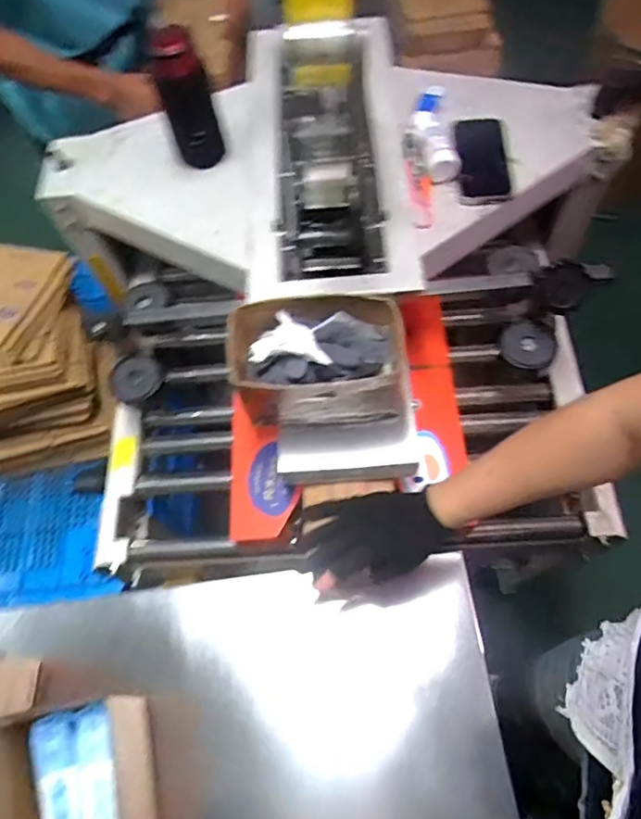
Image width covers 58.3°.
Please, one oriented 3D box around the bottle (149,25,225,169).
[{"bbox_3d":[-0.187,-0.436,0.800,0.067,0.181,0.081,-18,64,-5],"label":"bottle"}]

